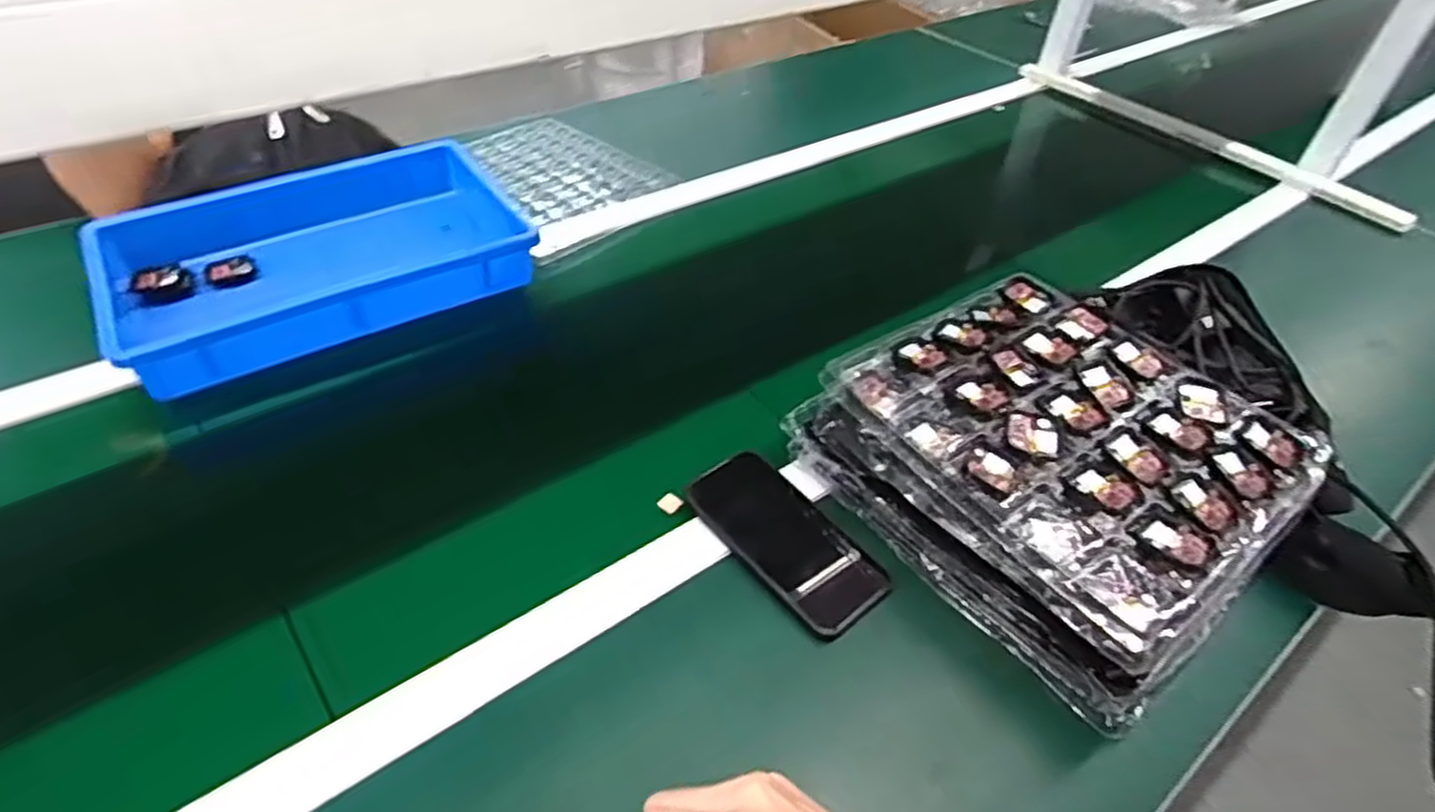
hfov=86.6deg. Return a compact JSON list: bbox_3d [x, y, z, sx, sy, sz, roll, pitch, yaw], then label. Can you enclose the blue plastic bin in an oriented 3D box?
[{"bbox_3d":[-0.400,-0.155,0.771,0.368,0.070,0.256,-22,50,-26],"label":"blue plastic bin"}]

